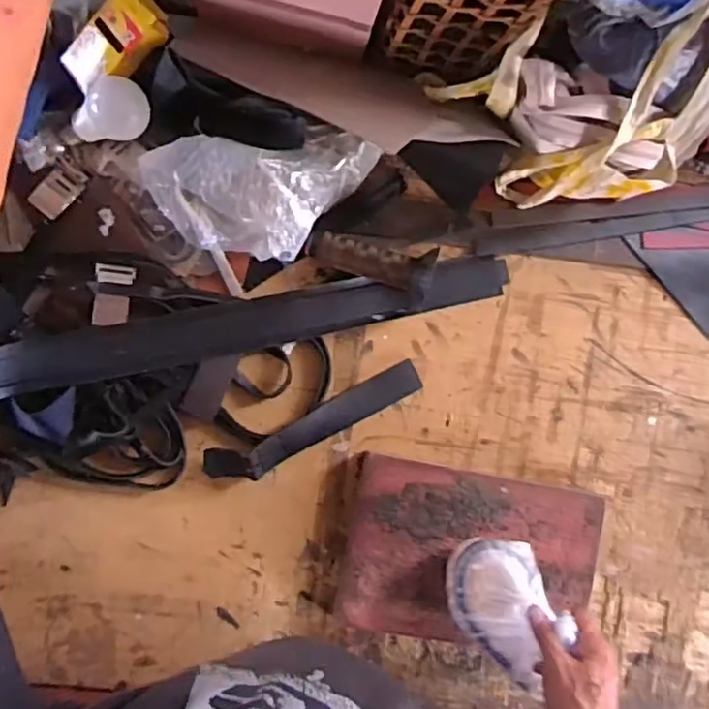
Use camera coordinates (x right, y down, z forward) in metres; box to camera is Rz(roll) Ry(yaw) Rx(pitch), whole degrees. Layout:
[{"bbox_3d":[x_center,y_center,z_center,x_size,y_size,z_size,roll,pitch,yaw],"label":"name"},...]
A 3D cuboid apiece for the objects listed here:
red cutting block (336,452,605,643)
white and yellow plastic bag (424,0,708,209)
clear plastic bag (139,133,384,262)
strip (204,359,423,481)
[{"bbox_3d":[0.134,0.234,0.706,0.293,0.043,0.197,12,87,-7],"label":"red cutting block"},{"bbox_3d":[0.290,-0.258,0.651,0.373,0.174,0.159,-16,90,-8],"label":"white and yellow plastic bag"},{"bbox_3d":[-0.081,-0.157,0.628,0.244,0.085,0.125,-8,89,-8],"label":"clear plastic bag"},{"bbox_3d":[-0.040,0.078,0.679,0.254,0.038,0.044,-23,91,-7],"label":"strip"}]

